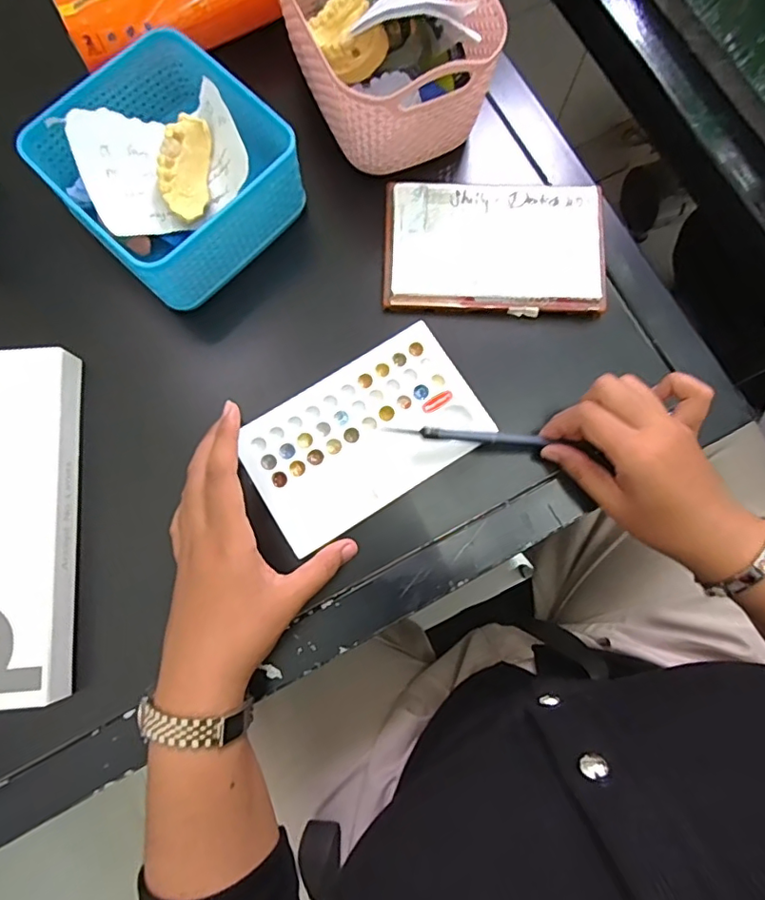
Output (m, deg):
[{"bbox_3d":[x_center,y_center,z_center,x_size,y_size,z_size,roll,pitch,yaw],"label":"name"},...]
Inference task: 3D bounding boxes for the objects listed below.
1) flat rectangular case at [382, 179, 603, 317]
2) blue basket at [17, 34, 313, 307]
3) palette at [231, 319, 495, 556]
[{"bbox_3d":[0.081,-0.144,0.381,0.155,0.010,0.092,2,79,-1],"label":"flat rectangular case"},{"bbox_3d":[-0.139,-0.184,0.358,0.129,0.059,0.131,42,81,6],"label":"blue basket"},{"bbox_3d":[-0.012,-0.011,0.354,0.151,0.009,0.094,-32,81,-7],"label":"palette"}]

